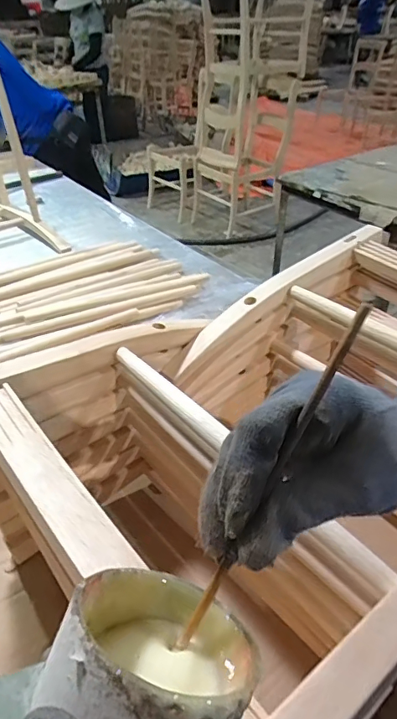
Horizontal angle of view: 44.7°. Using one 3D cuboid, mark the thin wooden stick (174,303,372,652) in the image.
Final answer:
[{"bbox_3d":[0.027,0.057,0.203,0.006,0.178,0.005,7,23,-45],"label":"thin wooden stick"}]

